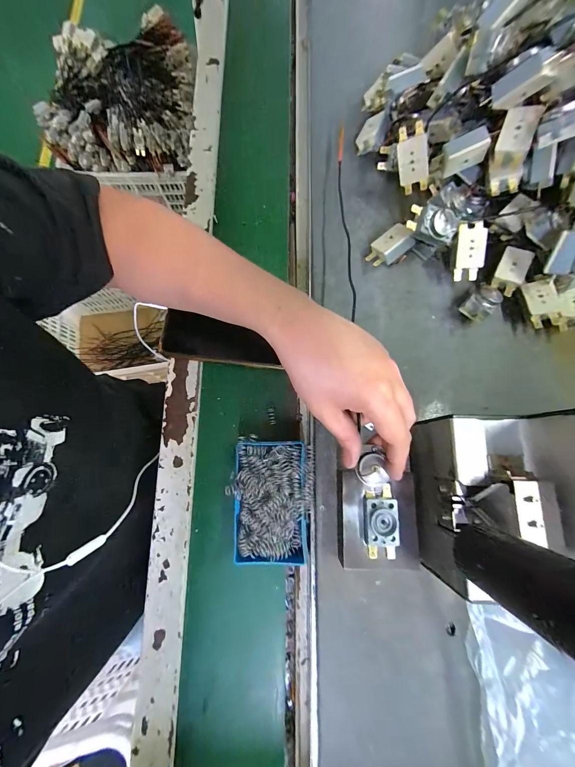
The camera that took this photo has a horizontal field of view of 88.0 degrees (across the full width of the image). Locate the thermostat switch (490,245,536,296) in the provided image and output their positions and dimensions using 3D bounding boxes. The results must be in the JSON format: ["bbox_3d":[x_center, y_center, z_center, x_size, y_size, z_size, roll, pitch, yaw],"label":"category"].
[{"bbox_3d":[0.243,-0.124,0.323,0.027,0.015,0.050,28,80,6],"label":"thermostat switch"}]

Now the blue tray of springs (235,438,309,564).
[{"bbox_3d":[-0.017,0.117,0.302,0.075,0.037,0.115,-1,78,0],"label":"blue tray of springs"}]

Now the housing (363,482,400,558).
[{"bbox_3d":[0.081,0.120,0.259,0.028,0.014,0.057,-2,76,10],"label":"housing"}]

